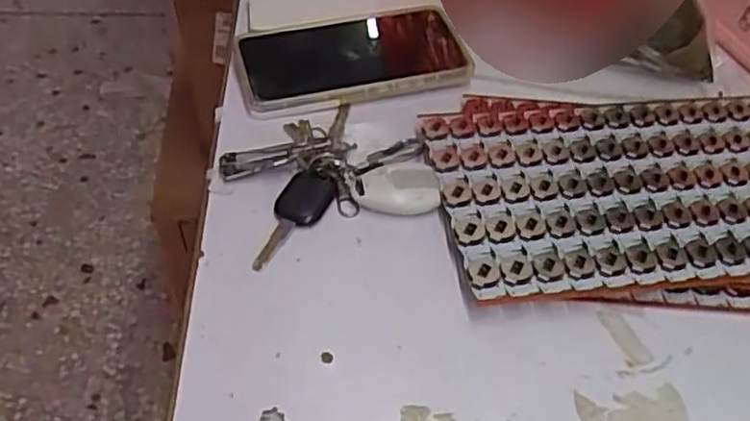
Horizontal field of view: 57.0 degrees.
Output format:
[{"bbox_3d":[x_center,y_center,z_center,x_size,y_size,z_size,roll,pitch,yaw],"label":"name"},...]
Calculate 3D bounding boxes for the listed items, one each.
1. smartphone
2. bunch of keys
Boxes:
[{"bbox_3d":[-0.018,-0.113,0.509,0.162,0.019,0.089,-11,49,-15],"label":"smartphone"},{"bbox_3d":[-0.042,-0.027,0.430,0.081,0.019,0.128,35,53,25],"label":"bunch of keys"}]

